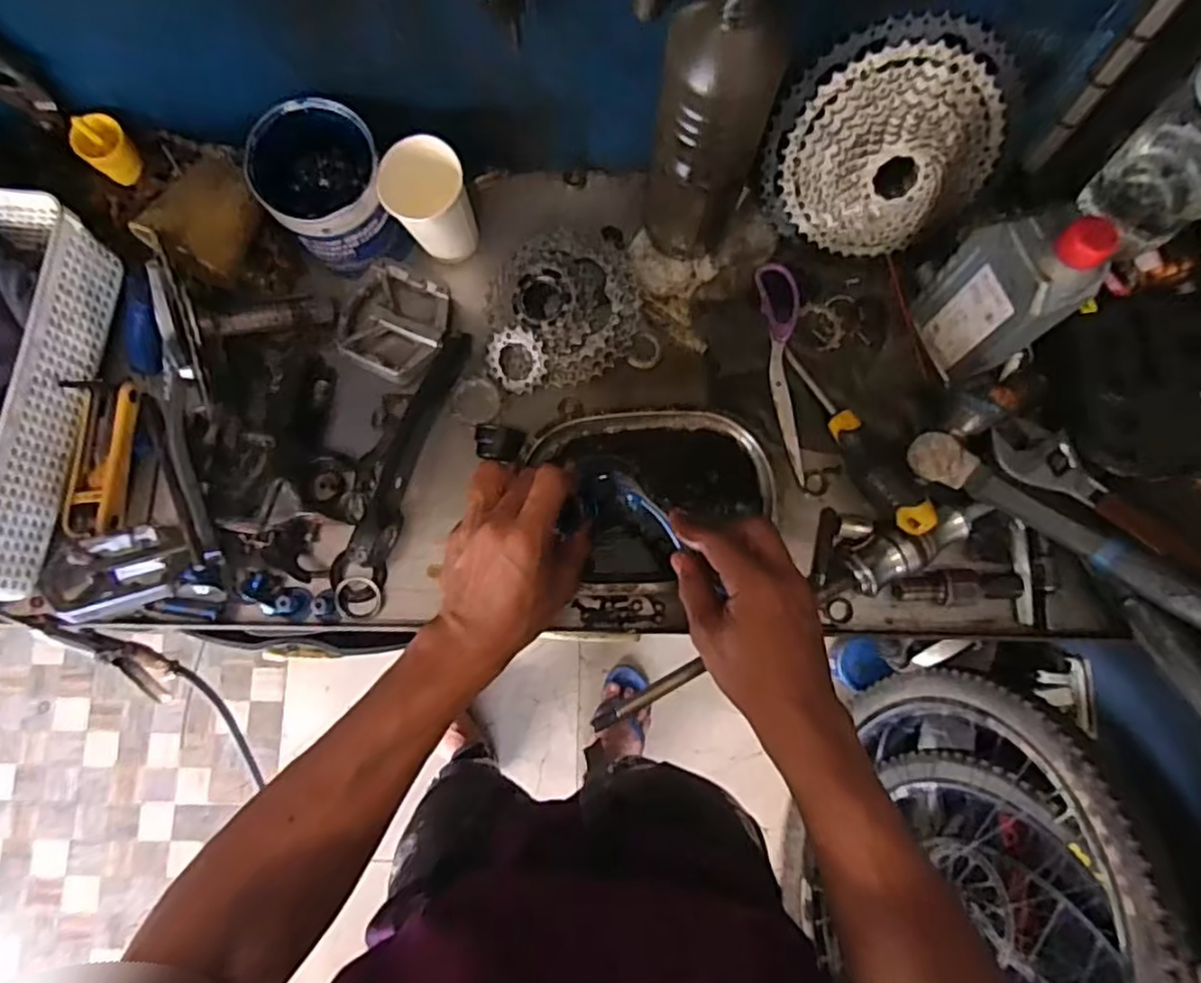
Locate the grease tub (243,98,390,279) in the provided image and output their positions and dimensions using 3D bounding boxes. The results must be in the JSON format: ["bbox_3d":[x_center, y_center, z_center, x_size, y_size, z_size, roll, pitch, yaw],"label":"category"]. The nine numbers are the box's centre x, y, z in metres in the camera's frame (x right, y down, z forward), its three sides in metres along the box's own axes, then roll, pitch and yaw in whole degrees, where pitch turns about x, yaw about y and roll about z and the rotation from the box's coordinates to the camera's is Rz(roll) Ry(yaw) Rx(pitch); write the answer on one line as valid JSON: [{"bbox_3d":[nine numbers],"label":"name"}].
[{"bbox_3d":[-0.228,-0.254,0.576,0.098,0.098,0.102,41,83,7],"label":"grease tub"}]

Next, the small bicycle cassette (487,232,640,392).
[{"bbox_3d":[-0.037,-0.163,0.593,0.141,0.039,0.134,-9,80,-1],"label":"small bicycle cassette"}]

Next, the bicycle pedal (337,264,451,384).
[{"bbox_3d":[-0.182,-0.149,0.605,0.093,0.023,0.095,30,81,6],"label":"bicycle pedal"}]

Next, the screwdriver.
[{"bbox_3d":[0.210,-0.042,0.564,0.036,0.031,0.187,-25,62,-4],"label":"screwdriver"}]

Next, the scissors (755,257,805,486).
[{"bbox_3d":[0.166,-0.105,0.594,0.033,0.006,0.192,-8,87,11],"label":"scissors"}]

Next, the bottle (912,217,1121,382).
[{"bbox_3d":[0.301,-0.150,0.511,0.047,0.164,0.084,-23,80,-3],"label":"bottle"}]

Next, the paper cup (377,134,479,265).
[{"bbox_3d":[-0.140,-0.236,0.574,0.064,0.106,0.059,0,80,1],"label":"paper cup"}]

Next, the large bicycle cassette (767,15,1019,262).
[{"bbox_3d":[0.225,-0.263,0.534,0.181,0.176,0.035,-9,46,16],"label":"large bicycle cassette"}]

